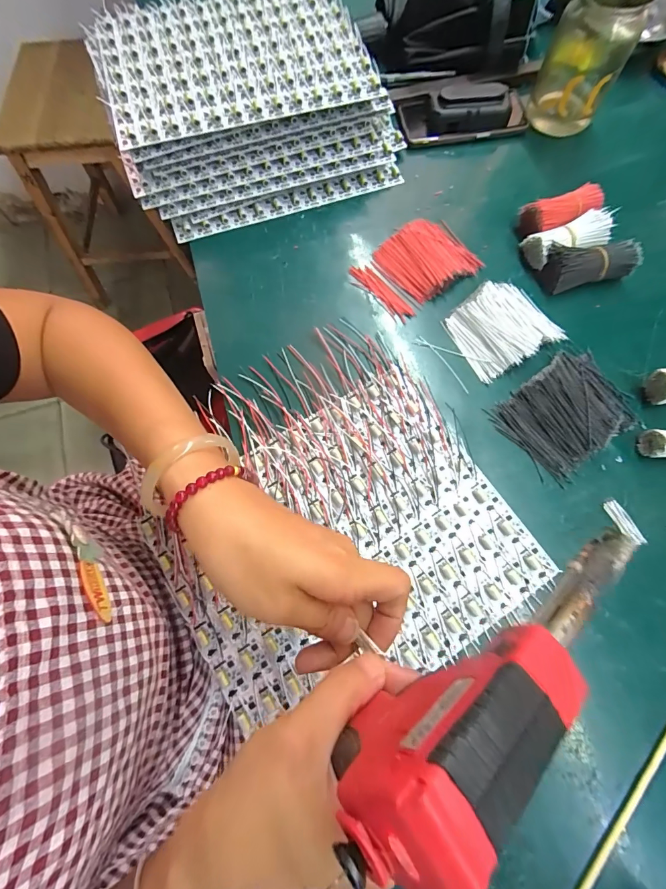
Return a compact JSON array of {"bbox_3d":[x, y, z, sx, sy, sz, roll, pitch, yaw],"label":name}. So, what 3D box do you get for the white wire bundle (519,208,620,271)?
[{"bbox_3d":[0.267,-0.233,0.423,0.091,0.024,0.042,-18,72,8],"label":"white wire bundle"}]

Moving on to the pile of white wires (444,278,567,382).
[{"bbox_3d":[0.184,-0.129,0.404,0.106,0.021,0.091,-28,74,-9],"label":"pile of white wires"}]

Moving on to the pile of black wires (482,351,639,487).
[{"bbox_3d":[0.234,-0.033,0.374,0.125,0.017,0.094,-35,75,-10],"label":"pile of black wires"}]

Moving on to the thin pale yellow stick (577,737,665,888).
[{"bbox_3d":[0.232,0.256,0.283,0.007,0.004,0.192,41,77,13],"label":"thin pale yellow stick"}]

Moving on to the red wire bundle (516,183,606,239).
[{"bbox_3d":[0.268,-0.270,0.442,0.094,0.035,0.043,-16,72,-5],"label":"red wire bundle"}]

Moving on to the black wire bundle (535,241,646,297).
[{"bbox_3d":[0.283,-0.199,0.418,0.095,0.038,0.042,-8,72,-2],"label":"black wire bundle"}]

